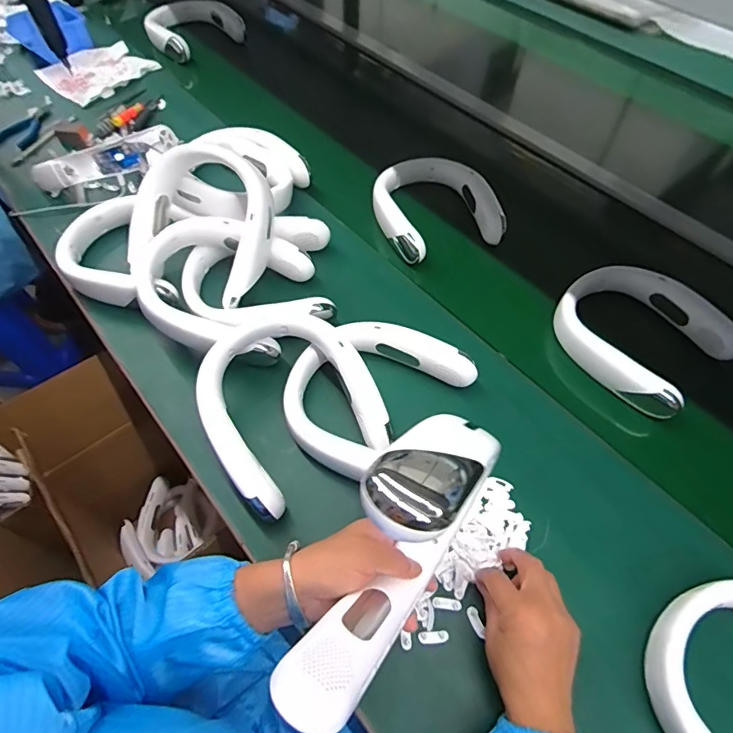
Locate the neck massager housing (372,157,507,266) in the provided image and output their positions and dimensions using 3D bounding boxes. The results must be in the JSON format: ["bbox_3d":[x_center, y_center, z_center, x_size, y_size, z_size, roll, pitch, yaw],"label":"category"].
[{"bbox_3d":[0.111,-0.279,0.800,0.202,0.052,0.223,-15,60,-9],"label":"neck massager housing"}]

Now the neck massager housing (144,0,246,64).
[{"bbox_3d":[-0.397,-0.794,1.101,0.212,0.071,0.210,-18,60,-11],"label":"neck massager housing"}]

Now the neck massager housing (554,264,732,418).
[{"bbox_3d":[0.378,-0.051,0.658,0.194,0.042,0.206,-33,64,-19],"label":"neck massager housing"}]

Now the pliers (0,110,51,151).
[{"bbox_3d":[-0.610,-0.429,0.853,0.054,0.017,0.112,8,59,5],"label":"pliers"}]

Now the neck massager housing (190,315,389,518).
[{"bbox_3d":[-0.082,0.032,0.543,0.209,0.075,0.204,-31,64,-18],"label":"neck massager housing"}]

